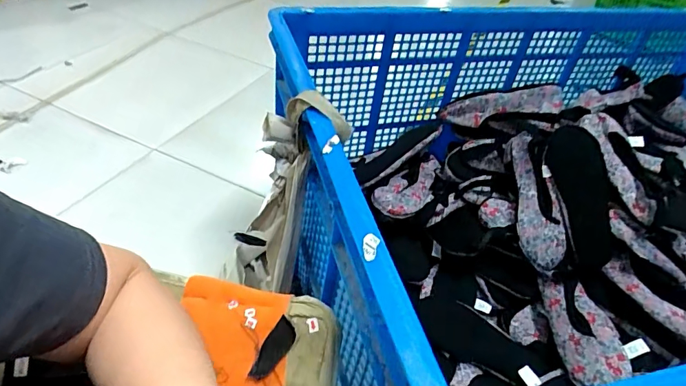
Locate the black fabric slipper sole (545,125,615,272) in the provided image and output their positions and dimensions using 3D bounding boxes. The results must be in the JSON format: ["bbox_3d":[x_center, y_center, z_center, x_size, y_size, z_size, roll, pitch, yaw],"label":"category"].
[{"bbox_3d":[0.429,0.003,0.821,0.098,0.042,0.260,-1,74,-9],"label":"black fabric slipper sole"}]

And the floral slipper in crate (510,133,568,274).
[{"bbox_3d":[0.346,0.014,0.801,0.081,0.034,0.239,-3,78,-12],"label":"floral slipper in crate"}]

